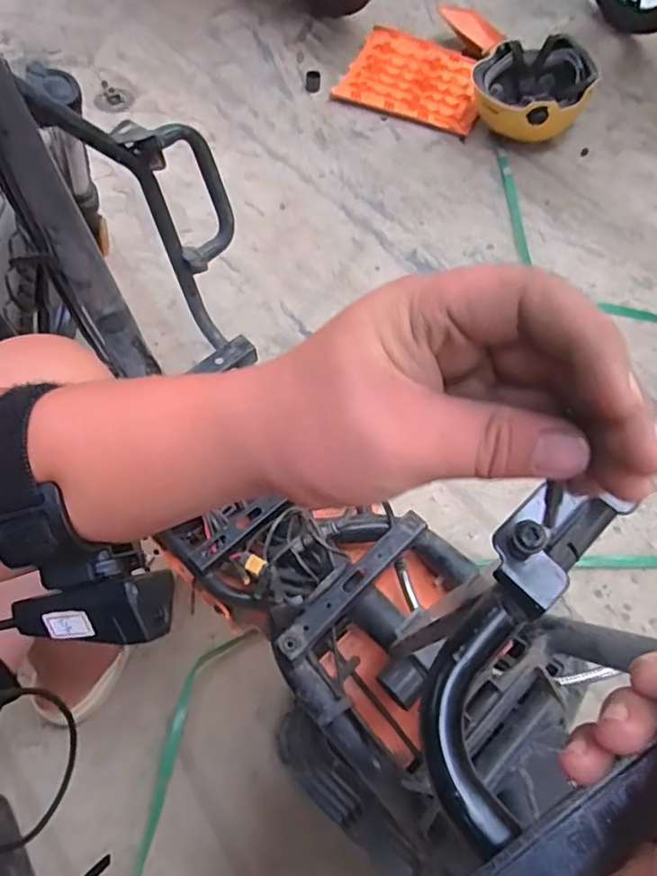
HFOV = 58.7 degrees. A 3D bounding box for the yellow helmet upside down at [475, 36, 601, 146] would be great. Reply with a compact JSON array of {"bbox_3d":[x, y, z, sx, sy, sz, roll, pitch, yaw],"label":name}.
[{"bbox_3d":[0.440,-0.760,1.293,0.243,0.147,0.215,20,63,7],"label":"yellow helmet upside down"}]

